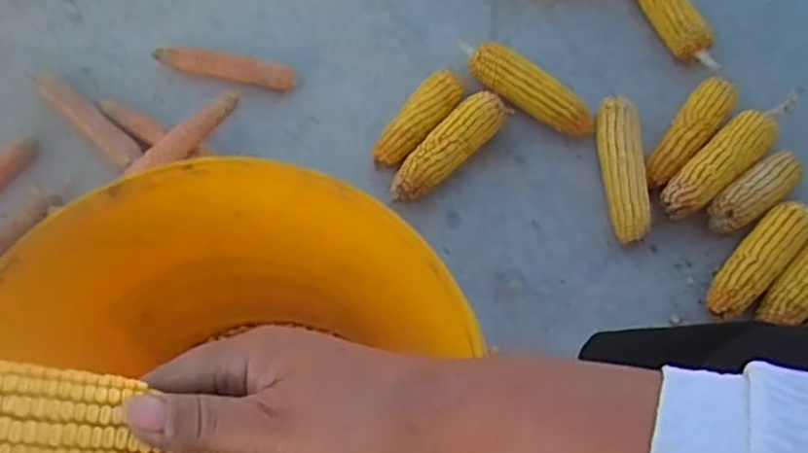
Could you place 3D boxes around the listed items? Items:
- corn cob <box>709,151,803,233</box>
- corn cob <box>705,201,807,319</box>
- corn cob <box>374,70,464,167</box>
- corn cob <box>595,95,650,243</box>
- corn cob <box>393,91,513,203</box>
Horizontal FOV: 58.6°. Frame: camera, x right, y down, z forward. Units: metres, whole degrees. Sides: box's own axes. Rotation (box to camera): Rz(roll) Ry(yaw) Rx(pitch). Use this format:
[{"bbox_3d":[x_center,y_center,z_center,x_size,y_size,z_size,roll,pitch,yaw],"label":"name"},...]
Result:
[{"bbox_3d":[0.389,-0.035,0.803,0.123,0.035,0.046,-34,72,-17],"label":"corn cob"},{"bbox_3d":[0.377,0.035,0.769,0.046,0.039,0.155,41,69,14],"label":"corn cob"},{"bbox_3d":[0.018,-0.123,0.850,0.053,0.050,0.136,35,68,11],"label":"corn cob"},{"bbox_3d":[0.252,-0.063,0.831,0.048,0.052,0.174,-3,66,-5],"label":"corn cob"},{"bbox_3d":[0.056,-0.094,0.834,0.049,0.054,0.188,40,69,13],"label":"corn cob"}]

